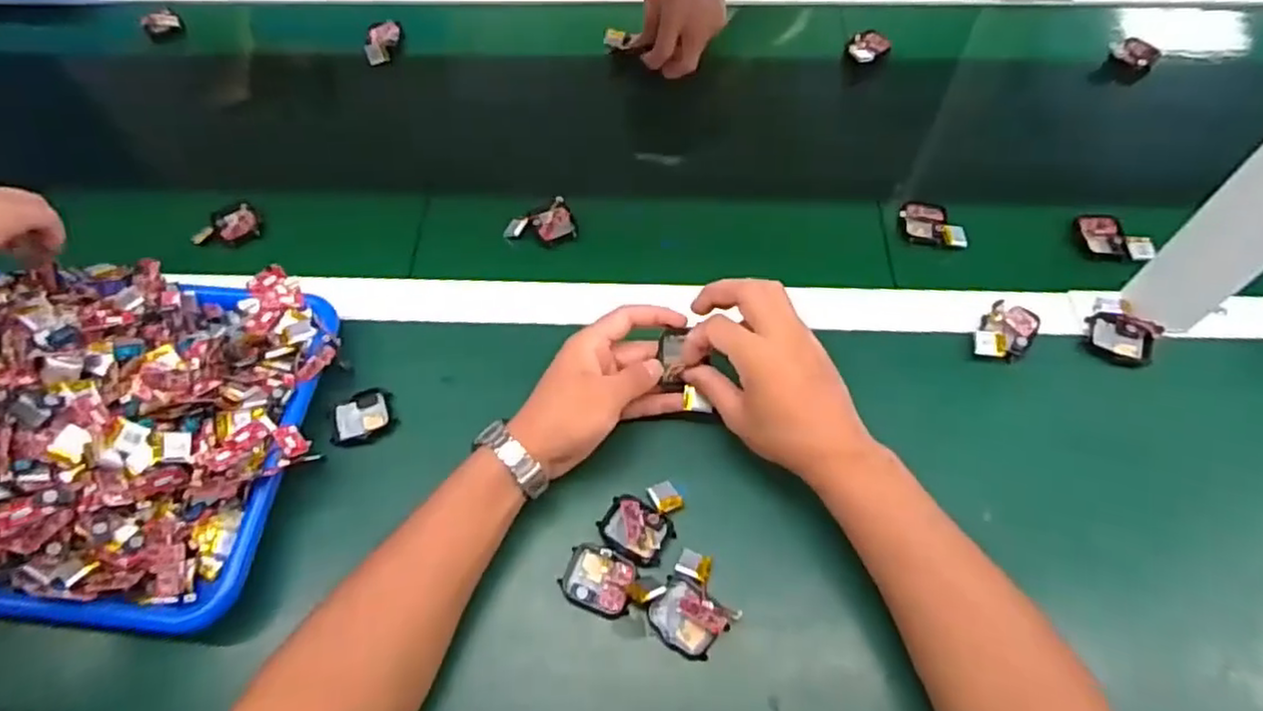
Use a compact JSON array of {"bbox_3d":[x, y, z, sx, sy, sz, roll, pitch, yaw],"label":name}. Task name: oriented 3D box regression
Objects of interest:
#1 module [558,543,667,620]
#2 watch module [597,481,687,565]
[{"bbox_3d":[-0.013,0.146,0.443,0.064,0.021,0.039,20,62,13],"label":"module"},{"bbox_3d":[0.008,0.108,0.467,0.046,0.012,0.056,25,63,15],"label":"watch module"}]

